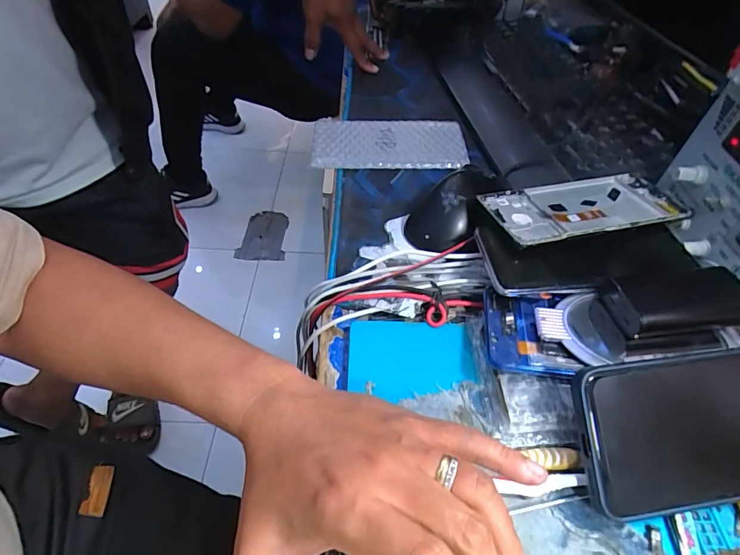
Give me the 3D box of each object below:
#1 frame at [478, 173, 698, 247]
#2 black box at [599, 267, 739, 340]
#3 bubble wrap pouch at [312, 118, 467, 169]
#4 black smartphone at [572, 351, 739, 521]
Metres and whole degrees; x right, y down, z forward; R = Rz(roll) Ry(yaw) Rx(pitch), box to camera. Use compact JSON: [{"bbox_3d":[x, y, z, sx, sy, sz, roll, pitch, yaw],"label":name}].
[{"bbox_3d":[0.183,-0.059,0.370,0.165,0.008,0.074,-10,41,-14],"label":"frame"},{"bbox_3d":[0.213,0.015,0.301,0.098,0.020,0.051,-3,49,-6],"label":"black box"},{"bbox_3d":[0.022,-0.156,0.500,0.171,0.013,0.095,0,47,-2],"label":"bubble wrap pouch"},{"bbox_3d":[0.197,0.085,0.249,0.161,0.007,0.079,-4,79,-9],"label":"black smartphone"}]

